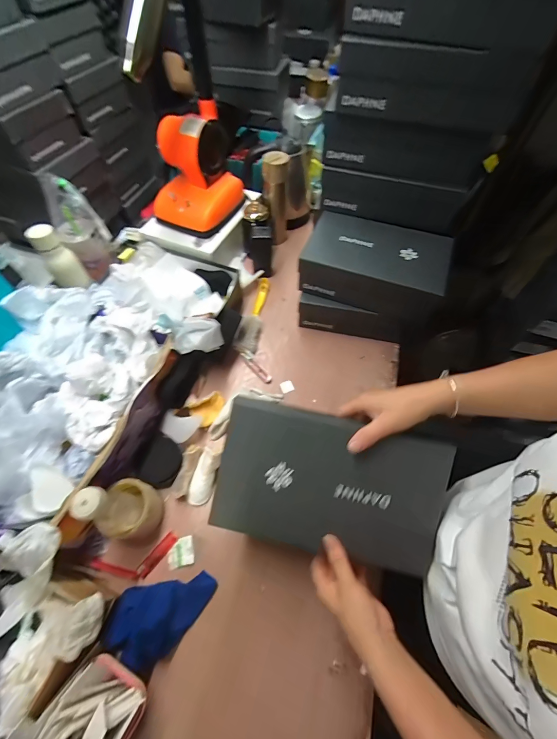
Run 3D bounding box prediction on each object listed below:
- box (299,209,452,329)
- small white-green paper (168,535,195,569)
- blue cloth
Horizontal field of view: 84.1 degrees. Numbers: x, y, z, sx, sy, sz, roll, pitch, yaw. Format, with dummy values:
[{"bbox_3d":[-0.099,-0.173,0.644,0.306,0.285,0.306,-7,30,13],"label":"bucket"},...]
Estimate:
[{"bbox_3d":[0.210,-0.232,0.693,0.283,0.108,0.168,19,61,11],"label":"box"},{"bbox_3d":[-0.172,0.322,0.544,0.044,0.005,0.044,-11,60,-7],"label":"small white-green paper"},{"bbox_3d":[-0.194,0.382,0.492,0.112,0.039,0.153,37,66,19],"label":"blue cloth"}]

